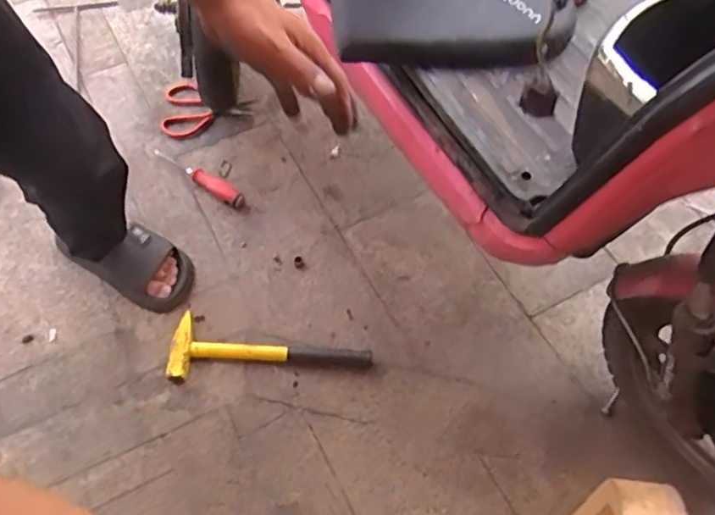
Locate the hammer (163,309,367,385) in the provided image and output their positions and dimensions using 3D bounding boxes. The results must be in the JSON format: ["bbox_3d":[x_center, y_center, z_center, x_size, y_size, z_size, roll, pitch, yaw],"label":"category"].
[{"bbox_3d":[-0.133,0.154,0.974,0.308,0.026,0.100,4,60,1],"label":"hammer"}]

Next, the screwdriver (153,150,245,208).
[{"bbox_3d":[-0.296,-0.148,1.140,0.209,0.027,0.031,28,63,14],"label":"screwdriver"}]

